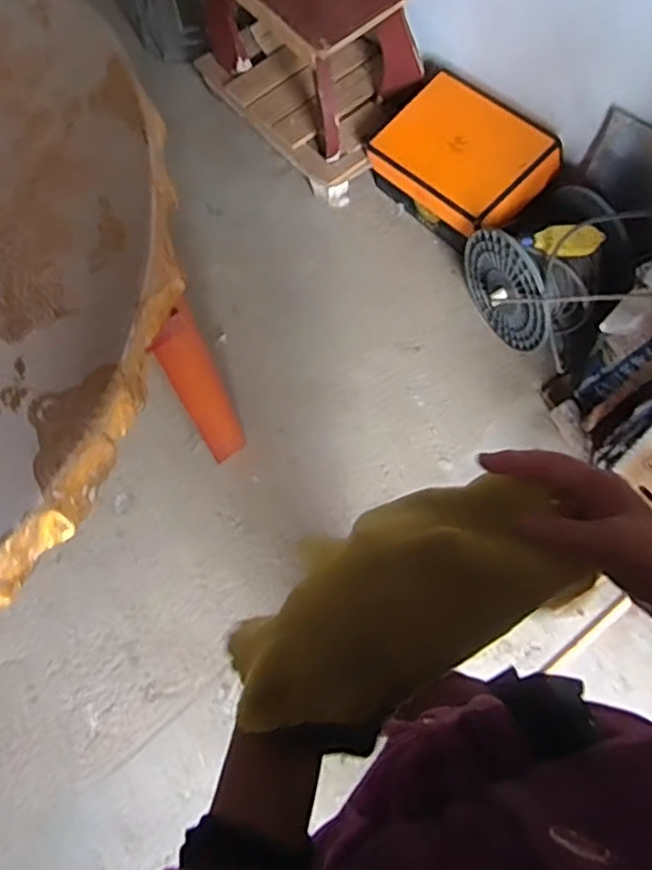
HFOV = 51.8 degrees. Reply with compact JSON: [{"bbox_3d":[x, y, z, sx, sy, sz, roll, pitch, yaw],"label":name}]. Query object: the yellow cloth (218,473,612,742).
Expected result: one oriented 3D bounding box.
[{"bbox_3d":[0.046,0.105,0.433,0.215,0.055,0.107,-23,70,-8],"label":"yellow cloth"}]

